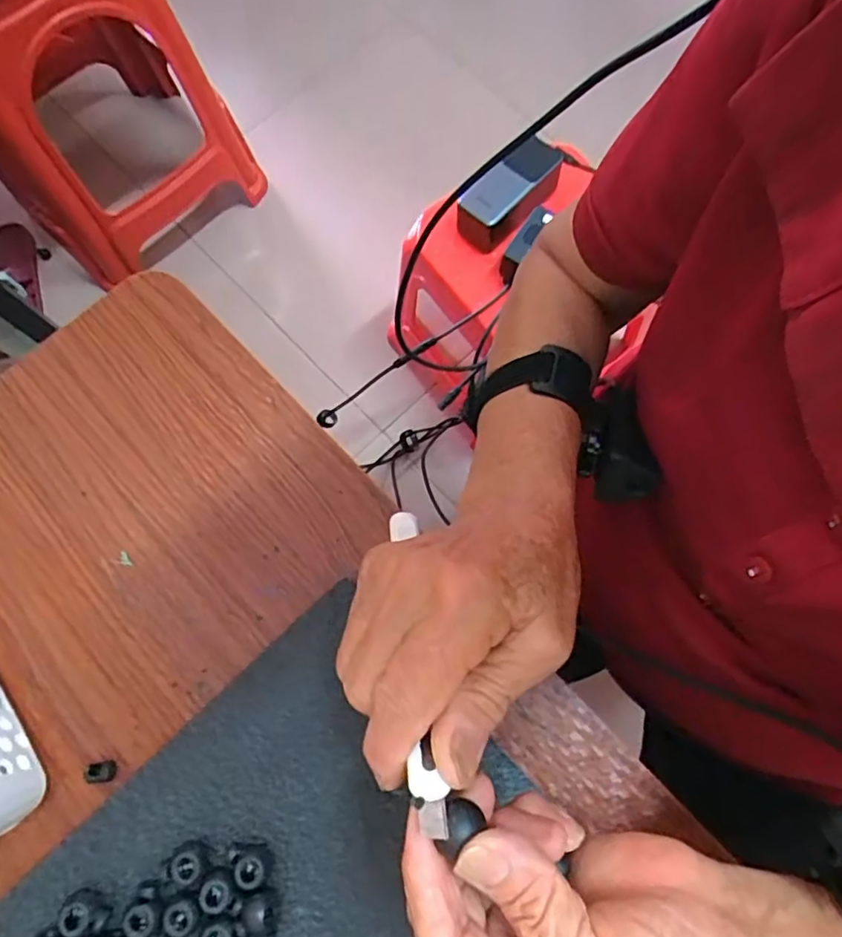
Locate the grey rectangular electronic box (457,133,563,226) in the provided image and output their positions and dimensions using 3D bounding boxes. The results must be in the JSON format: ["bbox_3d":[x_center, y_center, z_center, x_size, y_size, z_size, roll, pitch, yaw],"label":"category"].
[{"bbox_3d":[0.105,-0.335,0.680,0.125,0.013,0.055,-42,63,-4],"label":"grey rectangular electronic box"}]

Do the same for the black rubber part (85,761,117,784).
[{"bbox_3d":[-0.168,0.158,0.308,0.016,0.008,0.010,-11,72,-3],"label":"black rubber part"}]

